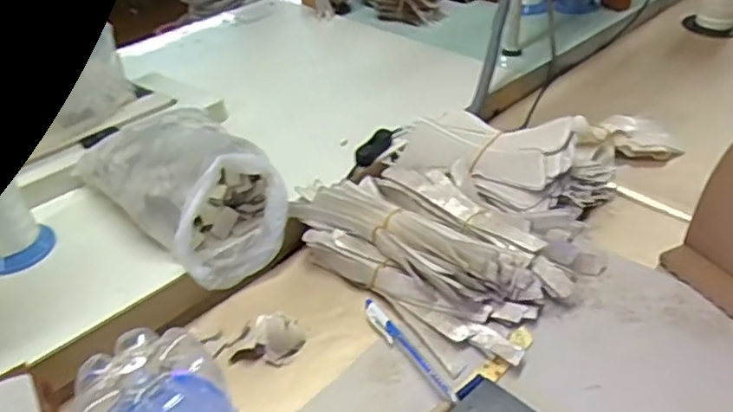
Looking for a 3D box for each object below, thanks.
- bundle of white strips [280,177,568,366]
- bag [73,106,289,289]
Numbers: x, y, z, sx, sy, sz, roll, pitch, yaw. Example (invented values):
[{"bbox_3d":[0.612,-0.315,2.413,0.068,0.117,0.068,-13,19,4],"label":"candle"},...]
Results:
[{"bbox_3d":[0.043,0.046,0.588,0.259,0.047,0.101,21,40,29],"label":"bundle of white strips"},{"bbox_3d":[-0.181,-0.028,0.641,0.138,0.097,0.227,-28,42,-33],"label":"bag"}]

